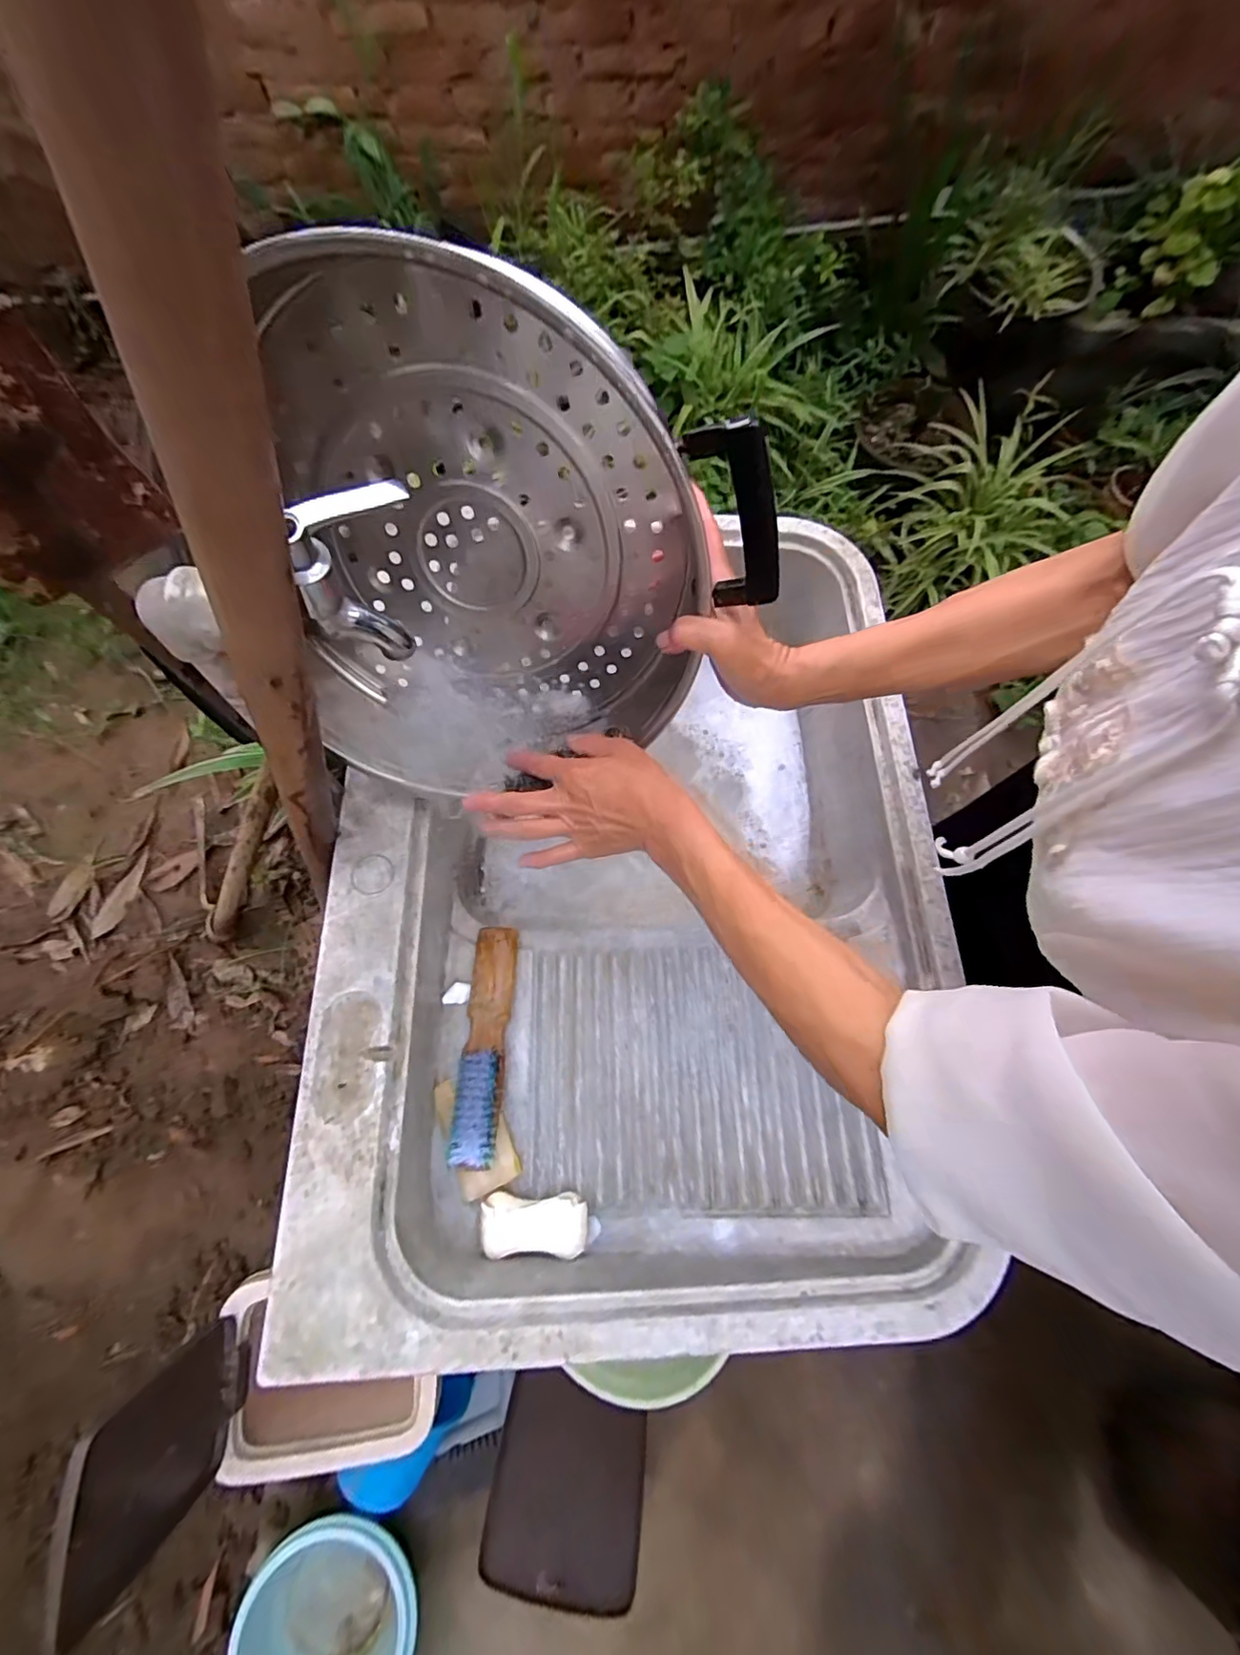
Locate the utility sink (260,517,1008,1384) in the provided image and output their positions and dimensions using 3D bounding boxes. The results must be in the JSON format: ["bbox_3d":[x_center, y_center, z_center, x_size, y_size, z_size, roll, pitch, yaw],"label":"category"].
[{"bbox_3d":[0.020,0.057,0.601,0.555,0.197,0.734,-2,72,-2],"label":"utility sink"}]

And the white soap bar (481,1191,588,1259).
[{"bbox_3d":[-0.073,0.339,0.474,0.089,0.020,0.043,0,72,-1],"label":"white soap bar"}]

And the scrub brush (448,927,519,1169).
[{"bbox_3d":[-0.127,0.198,0.525,0.039,0.026,0.208,1,59,-1],"label":"scrub brush"}]

